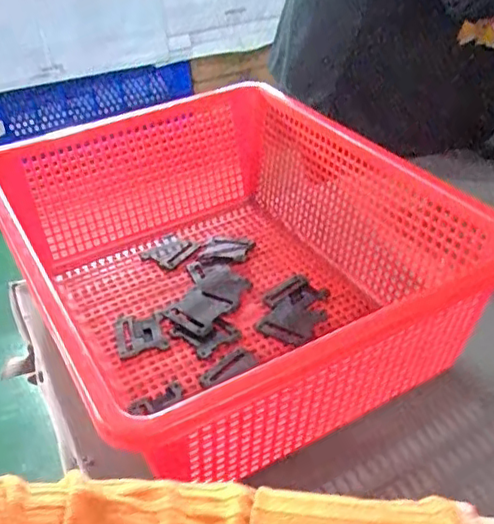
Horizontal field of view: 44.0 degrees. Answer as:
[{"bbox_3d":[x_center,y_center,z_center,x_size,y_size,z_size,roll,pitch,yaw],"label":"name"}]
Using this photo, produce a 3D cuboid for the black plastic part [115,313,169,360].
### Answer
[{"bbox_3d":[-0.089,0.059,0.511,0.039,0.004,0.049,-10,36,-10],"label":"black plastic part"}]

